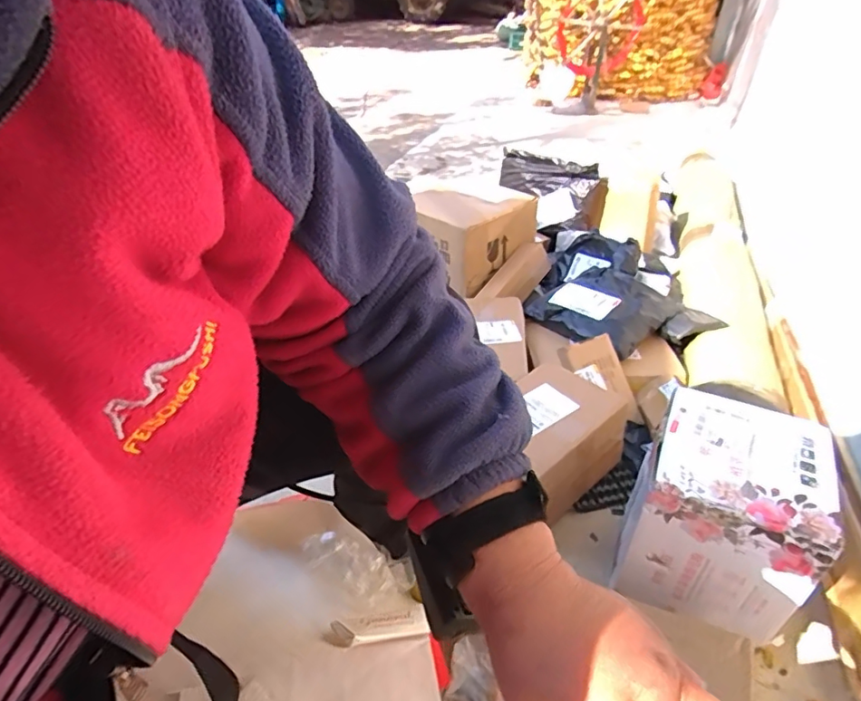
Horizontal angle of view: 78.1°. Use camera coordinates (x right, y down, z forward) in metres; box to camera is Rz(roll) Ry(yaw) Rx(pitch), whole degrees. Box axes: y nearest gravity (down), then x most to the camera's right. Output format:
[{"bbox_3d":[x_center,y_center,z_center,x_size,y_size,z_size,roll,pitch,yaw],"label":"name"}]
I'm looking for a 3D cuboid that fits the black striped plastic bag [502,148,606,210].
[{"bbox_3d":[0.318,-0.484,1.480,0.045,0.110,0.311,-29,48,-34],"label":"black striped plastic bag"}]

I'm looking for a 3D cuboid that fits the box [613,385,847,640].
[{"bbox_3d":[0.338,0.175,0.624,0.169,0.169,0.182,16,40,17],"label":"box"}]

